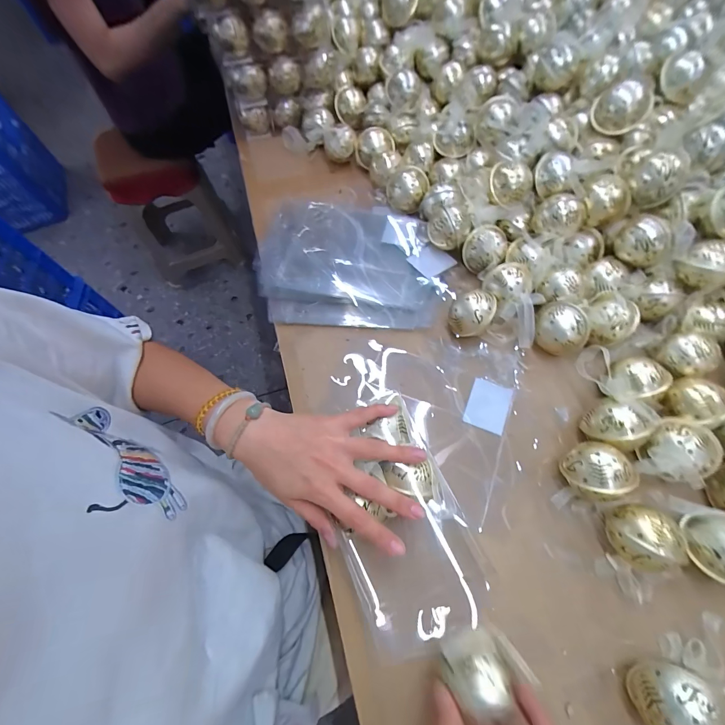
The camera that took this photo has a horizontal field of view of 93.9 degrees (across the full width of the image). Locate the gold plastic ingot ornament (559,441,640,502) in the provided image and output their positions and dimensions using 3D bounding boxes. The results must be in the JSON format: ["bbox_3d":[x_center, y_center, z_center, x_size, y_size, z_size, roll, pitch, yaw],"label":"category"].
[{"bbox_3d":[0.224,0.106,0.330,0.051,0.054,0.051,-17,65,-5],"label":"gold plastic ingot ornament"}]

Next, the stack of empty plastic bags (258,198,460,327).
[{"bbox_3d":[-0.018,-0.151,0.484,0.255,0.033,0.220,3,65,4],"label":"stack of empty plastic bags"}]

